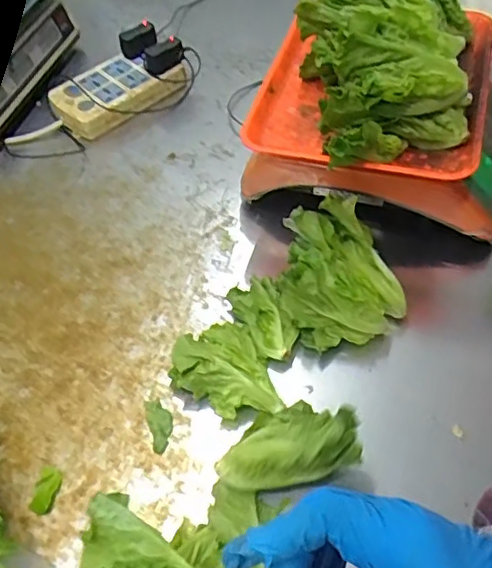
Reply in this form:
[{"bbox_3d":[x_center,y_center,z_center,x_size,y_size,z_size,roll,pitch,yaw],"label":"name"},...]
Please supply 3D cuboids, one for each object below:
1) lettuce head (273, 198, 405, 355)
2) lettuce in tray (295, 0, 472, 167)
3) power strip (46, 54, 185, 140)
[{"bbox_3d":[0.086,-0.007,0.597,0.120,0.080,0.135,-24,55,-14],"label":"lettuce head"},{"bbox_3d":[0.137,-0.230,0.596,0.170,0.095,0.262,3,53,6],"label":"lettuce in tray"},{"bbox_3d":[-0.179,-0.269,0.838,0.177,0.038,0.109,-39,60,-23],"label":"power strip"}]

